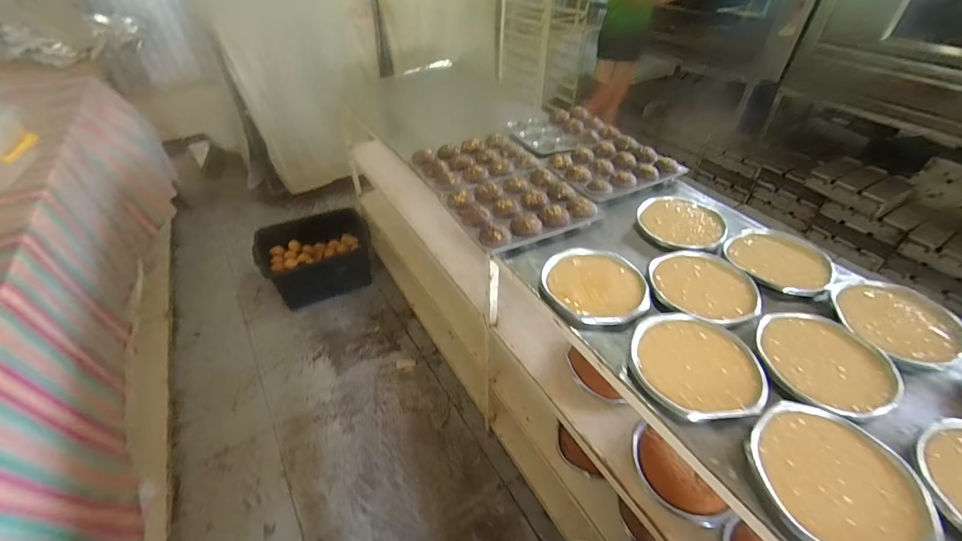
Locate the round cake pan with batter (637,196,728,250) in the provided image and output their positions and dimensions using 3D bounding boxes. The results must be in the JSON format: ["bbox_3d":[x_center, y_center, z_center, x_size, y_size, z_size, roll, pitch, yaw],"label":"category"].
[{"bbox_3d":[0.480,-0.126,0.980,0.191,0.030,0.191,8,43,8],"label":"round cake pan with batter"}]

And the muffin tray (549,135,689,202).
[{"bbox_3d":[0.373,-0.297,1.146,0.302,0.043,0.250,-21,47,-22],"label":"muffin tray"}]

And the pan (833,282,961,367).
[{"bbox_3d":[0.761,0.094,0.740,0.165,0.040,0.180,1,43,-1],"label":"pan"}]

